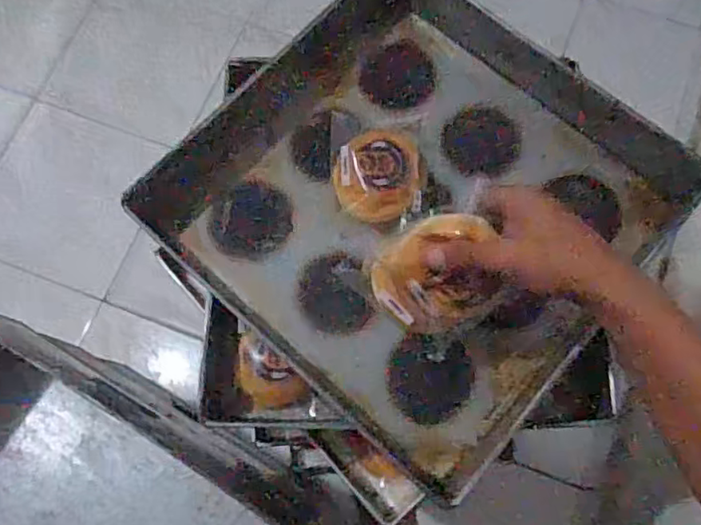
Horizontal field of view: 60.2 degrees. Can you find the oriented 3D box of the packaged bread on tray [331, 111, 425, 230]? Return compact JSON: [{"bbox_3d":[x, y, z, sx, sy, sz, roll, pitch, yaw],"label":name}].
[{"bbox_3d":[0.028,-0.098,0.637,0.092,0.032,0.110,0,94,6],"label":"packaged bread on tray"}]

